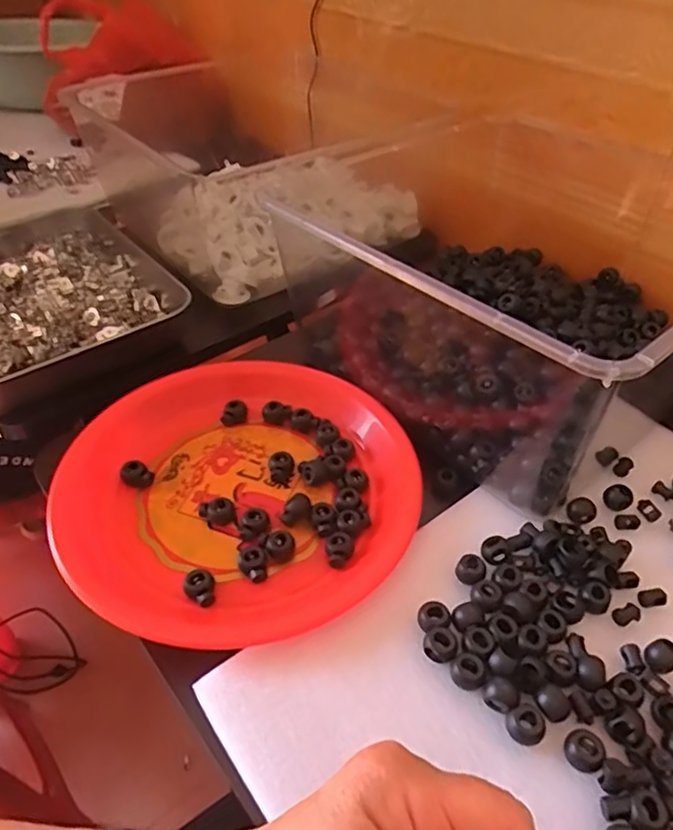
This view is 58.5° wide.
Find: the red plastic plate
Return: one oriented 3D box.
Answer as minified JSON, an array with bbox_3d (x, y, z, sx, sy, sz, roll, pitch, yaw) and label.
[{"bbox_3d":[-0.059,0.045,0.398,0.215,0.033,0.229,0,44,0],"label":"red plastic plate"}]

